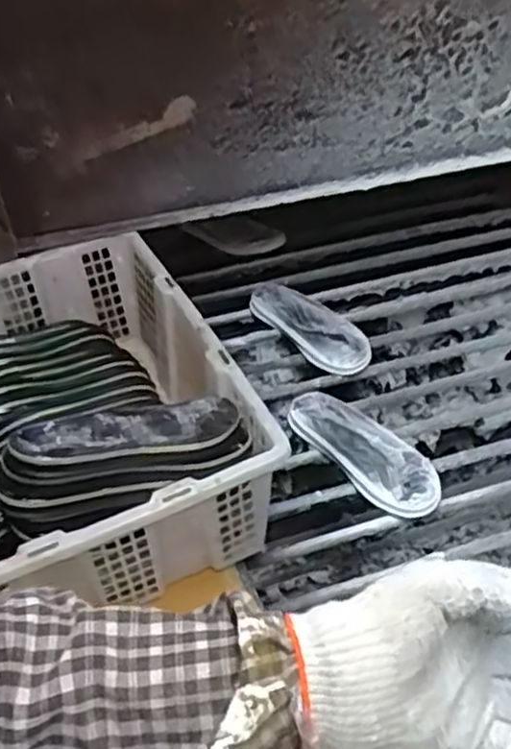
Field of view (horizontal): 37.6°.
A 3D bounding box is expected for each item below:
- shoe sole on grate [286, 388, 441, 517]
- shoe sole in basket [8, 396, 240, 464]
[{"bbox_3d":[0.138,0.090,0.953,0.100,0.029,0.241,-28,47,-25],"label":"shoe sole on grate"},{"bbox_3d":[-0.107,0.053,0.697,0.226,0.017,0.081,-7,36,-39],"label":"shoe sole in basket"}]

